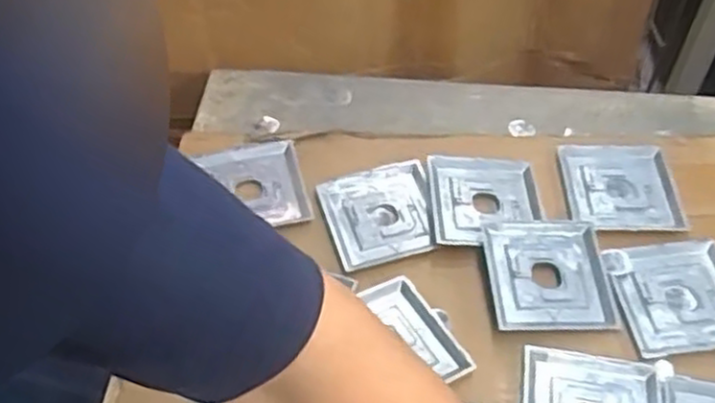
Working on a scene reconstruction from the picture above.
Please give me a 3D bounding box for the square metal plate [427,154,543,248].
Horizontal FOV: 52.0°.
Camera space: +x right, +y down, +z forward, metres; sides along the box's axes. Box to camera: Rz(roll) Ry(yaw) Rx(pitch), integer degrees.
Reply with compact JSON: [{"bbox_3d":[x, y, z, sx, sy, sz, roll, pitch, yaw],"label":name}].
[{"bbox_3d":[0.104,-0.001,0.594,0.088,0.013,0.088,0,50,-1],"label":"square metal plate"}]

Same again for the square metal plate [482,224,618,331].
[{"bbox_3d":[0.142,0.054,0.545,0.087,0.011,0.088,-1,50,-2],"label":"square metal plate"}]

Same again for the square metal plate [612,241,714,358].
[{"bbox_3d":[0.239,0.069,0.540,0.089,0.004,0.086,-3,50,-4],"label":"square metal plate"}]

